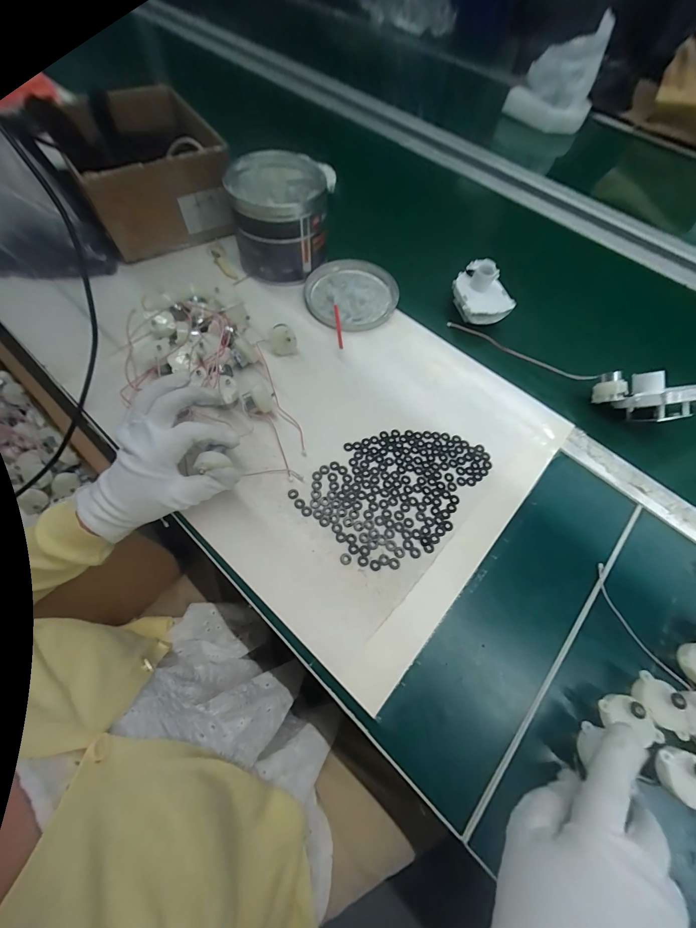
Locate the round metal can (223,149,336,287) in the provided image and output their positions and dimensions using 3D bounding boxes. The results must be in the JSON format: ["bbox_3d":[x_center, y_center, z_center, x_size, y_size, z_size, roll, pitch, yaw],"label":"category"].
[{"bbox_3d":[-0.096,-0.343,0.469,0.126,0.104,0.137,-9,64,-8],"label":"round metal can"}]

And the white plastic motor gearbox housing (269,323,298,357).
[{"bbox_3d":[-0.082,-0.157,0.415,0.030,0.033,0.028,-15,65,-11],"label":"white plastic motor gearbox housing"}]

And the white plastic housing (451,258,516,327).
[{"bbox_3d":[0.188,-0.242,0.469,0.071,0.050,0.088,-11,64,-9],"label":"white plastic housing"}]

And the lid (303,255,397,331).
[{"bbox_3d":[0.007,-0.246,0.475,0.134,0.013,0.128,1,63,-3],"label":"lid"}]

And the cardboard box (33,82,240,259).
[{"bbox_3d":[-0.291,-0.413,0.476,0.169,0.118,0.208,-33,70,-18],"label":"cardboard box"}]

